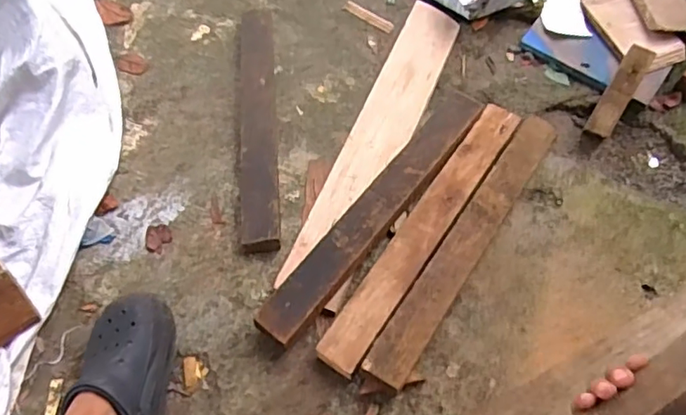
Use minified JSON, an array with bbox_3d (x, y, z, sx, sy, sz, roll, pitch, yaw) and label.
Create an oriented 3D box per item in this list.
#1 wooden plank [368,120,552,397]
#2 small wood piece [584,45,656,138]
[{"bbox_3d":[0.191,0.041,0.823,0.056,0.018,0.505,33,65,12],"label":"wooden plank"},{"bbox_3d":[0.465,-0.194,0.941,0.041,0.029,0.154,30,108,18],"label":"small wood piece"}]

